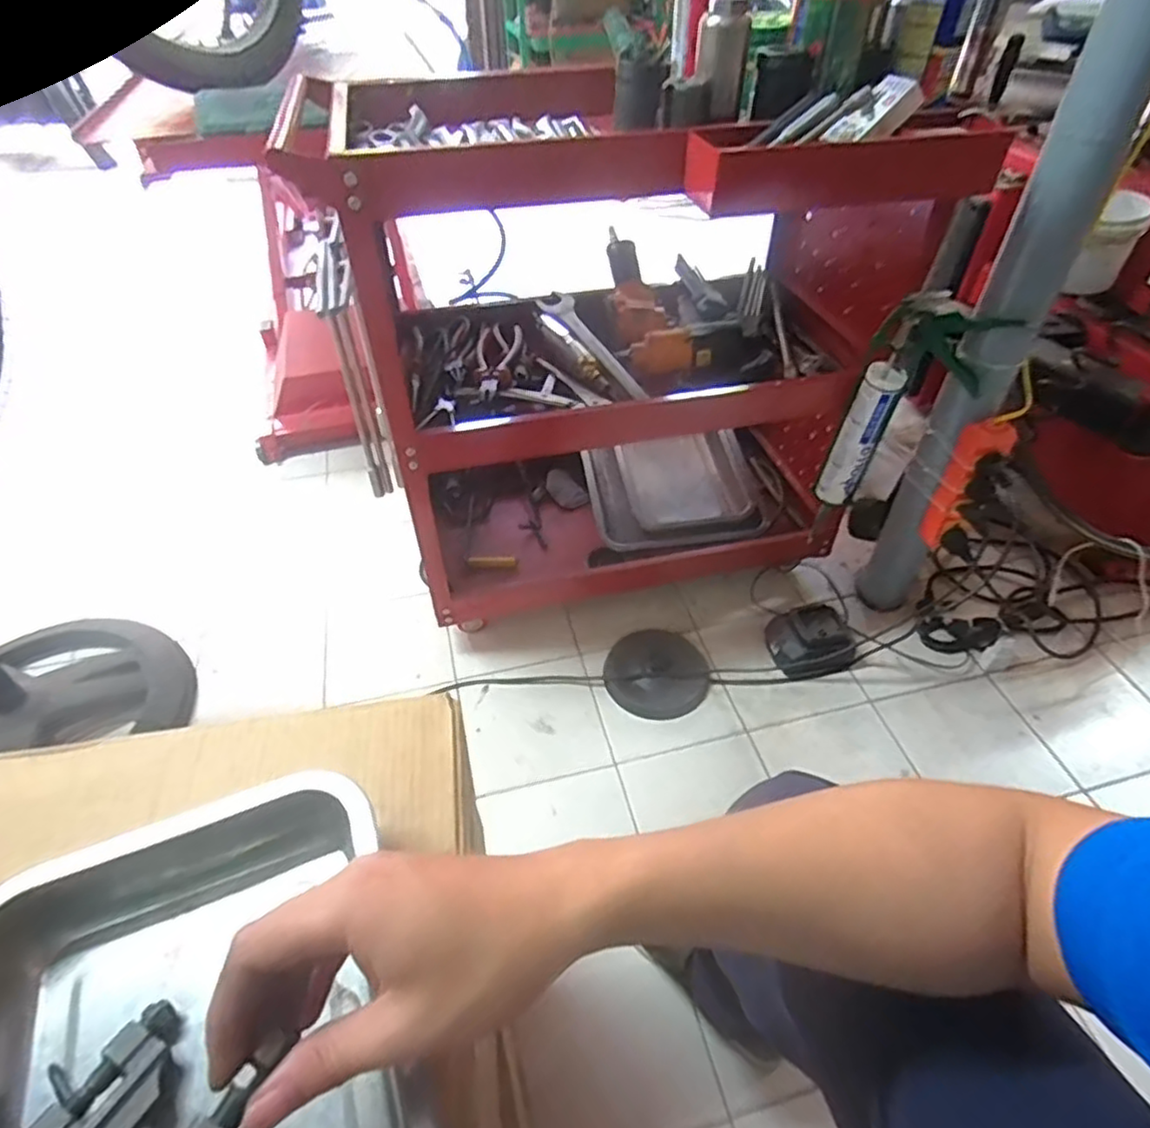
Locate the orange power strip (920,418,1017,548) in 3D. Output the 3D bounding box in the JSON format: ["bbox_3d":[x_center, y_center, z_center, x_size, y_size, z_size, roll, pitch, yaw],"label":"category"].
[{"bbox_3d":[0.531,-0.099,0.922,0.062,0.205,0.041,24,50,23],"label":"orange power strip"}]

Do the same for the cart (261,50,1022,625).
[{"bbox_3d":[0.071,-0.245,0.940,0.711,0.677,0.423,-8,46,-7],"label":"cart"}]

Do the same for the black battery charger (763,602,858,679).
[{"bbox_3d":[0.370,0.118,1.050,0.120,0.062,0.100,-6,46,-5],"label":"black battery charger"}]

